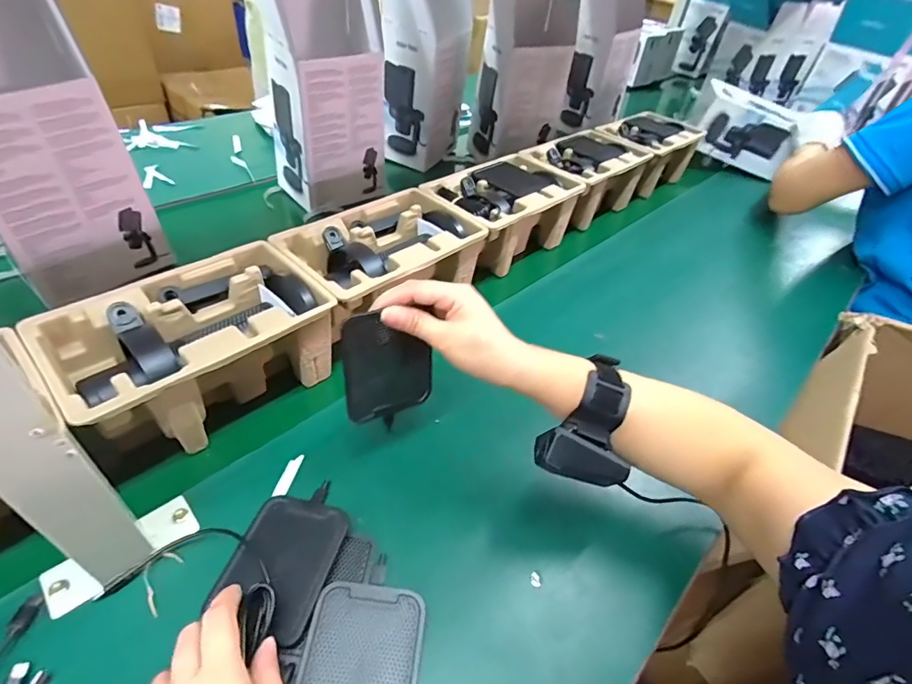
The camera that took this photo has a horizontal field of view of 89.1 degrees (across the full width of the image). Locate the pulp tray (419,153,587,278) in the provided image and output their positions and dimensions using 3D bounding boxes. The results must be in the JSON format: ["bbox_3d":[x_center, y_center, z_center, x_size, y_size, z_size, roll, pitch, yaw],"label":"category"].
[{"bbox_3d":[0.078,-0.198,0.725,0.145,0.110,0.250,33,50,28],"label":"pulp tray"}]

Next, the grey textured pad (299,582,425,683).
[{"bbox_3d":[-0.064,0.219,0.315,0.075,0.006,0.099,5,42,1],"label":"grey textured pad"}]

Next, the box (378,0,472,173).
[{"bbox_3d":[-0.053,-0.554,0.894,0.124,0.359,0.184,14,43,11],"label":"box"}]

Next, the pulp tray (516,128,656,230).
[{"bbox_3d":[0.233,-0.296,0.848,0.229,0.106,0.147,-32,53,-33],"label":"pulp tray"}]

